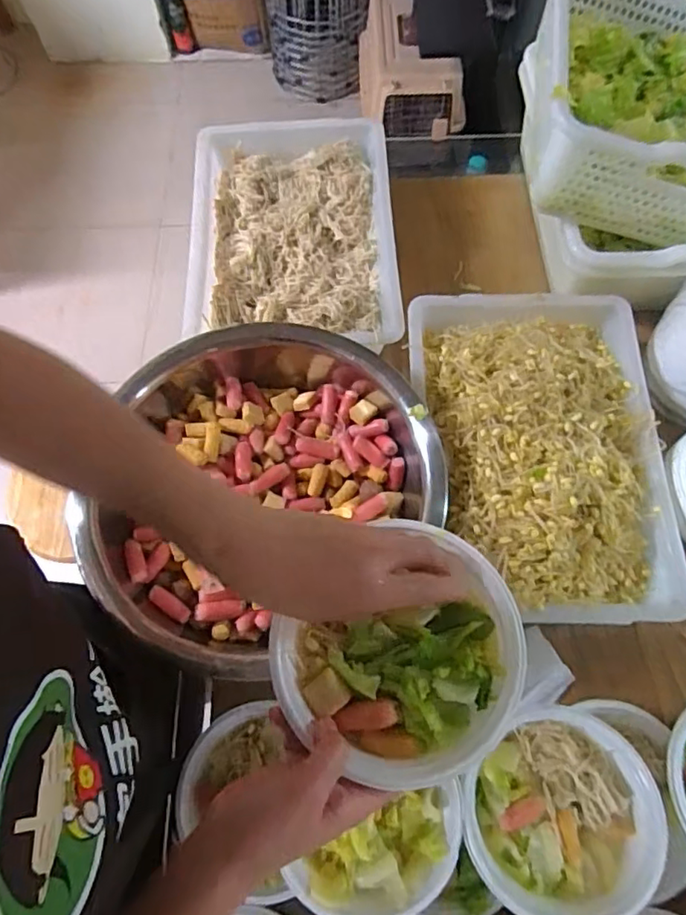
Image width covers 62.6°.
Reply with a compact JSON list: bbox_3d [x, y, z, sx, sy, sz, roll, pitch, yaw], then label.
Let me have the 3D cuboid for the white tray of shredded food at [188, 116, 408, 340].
[{"bbox_3d":[-0.074,-0.311,0.776,0.283,0.053,0.373,-3,67,0],"label":"white tray of shredded food"}]

